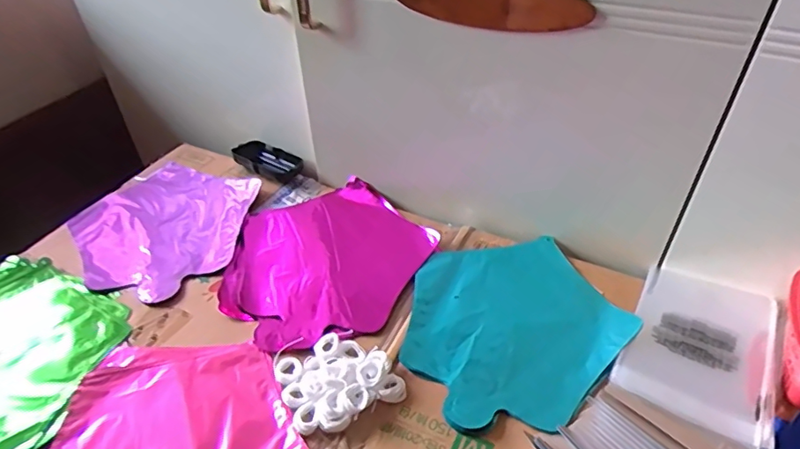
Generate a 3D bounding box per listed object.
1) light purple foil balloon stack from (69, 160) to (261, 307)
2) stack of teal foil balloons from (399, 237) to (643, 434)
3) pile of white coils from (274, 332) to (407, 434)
[{"bbox_3d":[-0.301,0.000,0.668,0.218,0.018,0.219,9,43,11],"label":"light purple foil balloon stack"},{"bbox_3d":[0.112,0.101,0.557,0.221,0.011,0.221,-20,45,-20],"label":"stack of teal foil balloons"},{"bbox_3d":[-0.059,0.141,0.498,0.100,0.020,0.094,-21,45,-21],"label":"pile of white coils"}]

